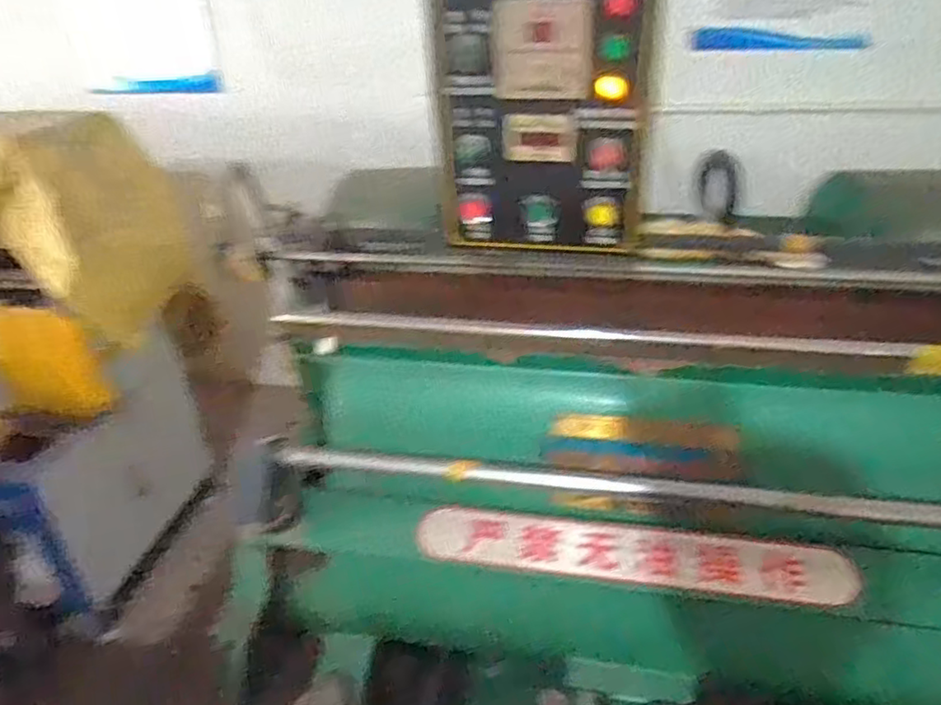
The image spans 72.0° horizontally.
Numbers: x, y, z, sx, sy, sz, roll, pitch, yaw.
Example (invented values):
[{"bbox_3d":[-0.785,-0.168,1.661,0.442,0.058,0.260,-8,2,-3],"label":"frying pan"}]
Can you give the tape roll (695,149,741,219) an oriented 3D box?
[{"bbox_3d":[0.366,-0.249,0.954,0.026,0.093,0.078,-13,32,-16],"label":"tape roll"}]

